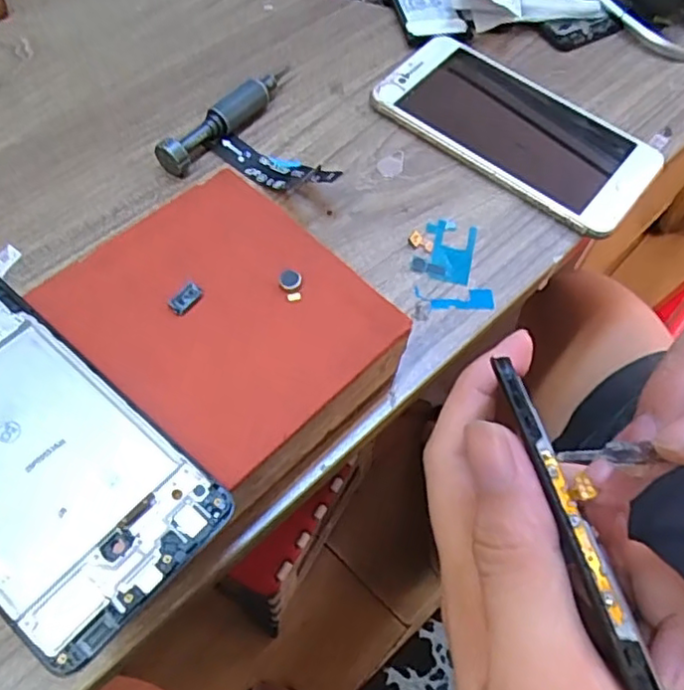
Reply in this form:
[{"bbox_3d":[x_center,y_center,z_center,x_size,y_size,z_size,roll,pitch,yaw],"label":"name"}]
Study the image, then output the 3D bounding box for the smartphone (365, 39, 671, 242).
[{"bbox_3d":[0.097,-0.121,0.362,0.153,0.012,0.078,34,64,15],"label":"smartphone"}]

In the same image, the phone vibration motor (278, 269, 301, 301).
[{"bbox_3d":[-0.021,-0.024,0.259,0.009,0.005,0.013,-3,60,-6],"label":"phone vibration motor"}]

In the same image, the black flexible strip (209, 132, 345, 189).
[{"bbox_3d":[-0.038,-0.095,0.339,0.073,0.011,0.021,24,61,10],"label":"black flexible strip"}]

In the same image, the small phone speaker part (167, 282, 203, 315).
[{"bbox_3d":[-0.061,-0.019,0.252,0.007,0.004,0.014,34,64,15],"label":"small phone speaker part"}]

